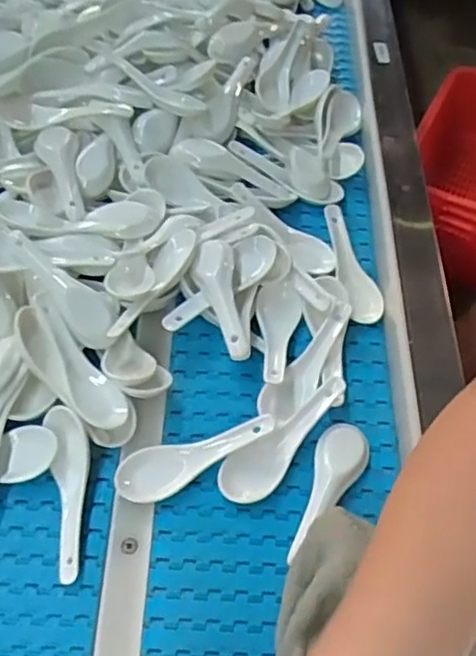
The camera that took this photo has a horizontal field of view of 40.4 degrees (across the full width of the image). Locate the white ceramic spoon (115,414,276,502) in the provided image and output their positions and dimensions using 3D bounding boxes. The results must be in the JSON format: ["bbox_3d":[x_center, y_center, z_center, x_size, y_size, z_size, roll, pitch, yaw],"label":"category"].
[{"bbox_3d":[-0.033,0.094,0.485,0.119,0.037,0.034,-18,59,-16],"label":"white ceramic spoon"}]

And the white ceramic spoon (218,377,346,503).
[{"bbox_3d":[0.038,0.089,0.493,0.119,0.040,0.034,-31,64,-23],"label":"white ceramic spoon"}]

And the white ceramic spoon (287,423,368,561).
[{"bbox_3d":[0.067,0.118,0.485,0.038,0.022,0.115,25,58,12],"label":"white ceramic spoon"}]

